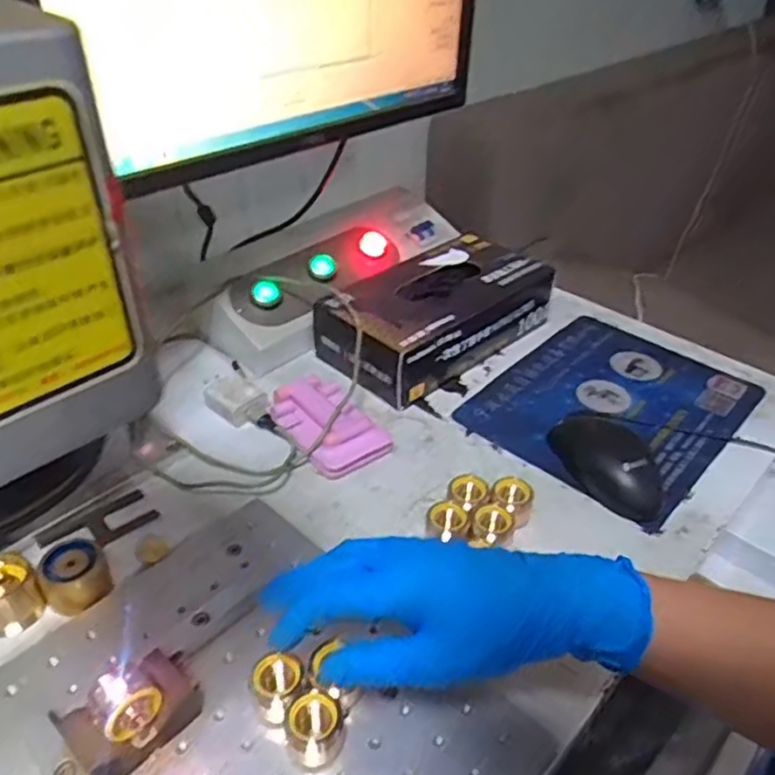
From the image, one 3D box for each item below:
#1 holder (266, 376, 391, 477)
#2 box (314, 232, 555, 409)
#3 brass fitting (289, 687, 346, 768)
[{"bbox_3d":[-0.050,0.026,0.586,0.068,0.021,0.106,-25,44,-29],"label":"holder"},{"bbox_3d":[0.050,-0.076,0.688,0.225,0.071,0.124,-29,46,-35],"label":"box"},{"bbox_3d":[-0.038,0.185,0.373,0.030,0.028,0.030,0,38,0],"label":"brass fitting"}]

